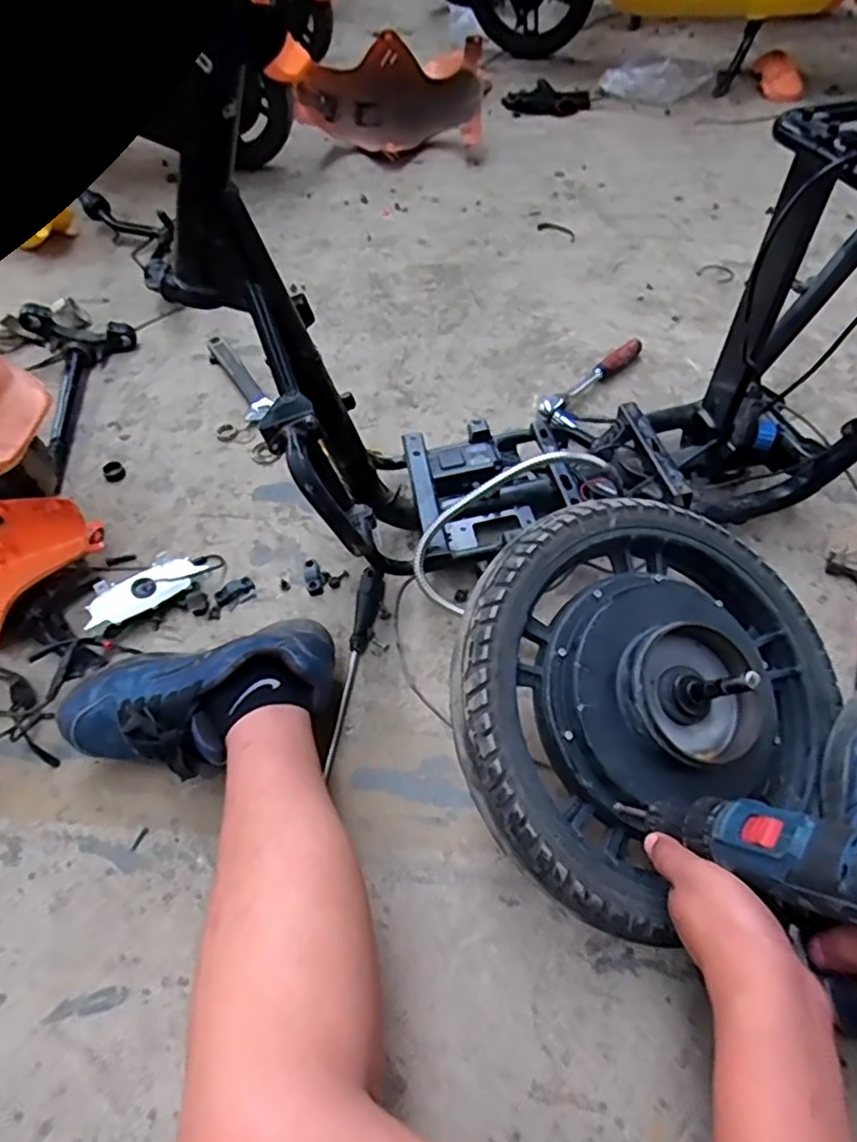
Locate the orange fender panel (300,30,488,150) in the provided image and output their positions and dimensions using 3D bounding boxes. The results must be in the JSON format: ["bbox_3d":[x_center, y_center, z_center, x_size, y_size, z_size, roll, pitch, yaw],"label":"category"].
[{"bbox_3d":[-0.082,-1.110,1.532,0.448,0.190,0.166,5,54,7],"label":"orange fender panel"}]

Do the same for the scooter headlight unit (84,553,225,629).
[{"bbox_3d":[-0.341,0.019,0.807,0.172,0.035,0.063,-30,57,-17],"label":"scooter headlight unit"}]

